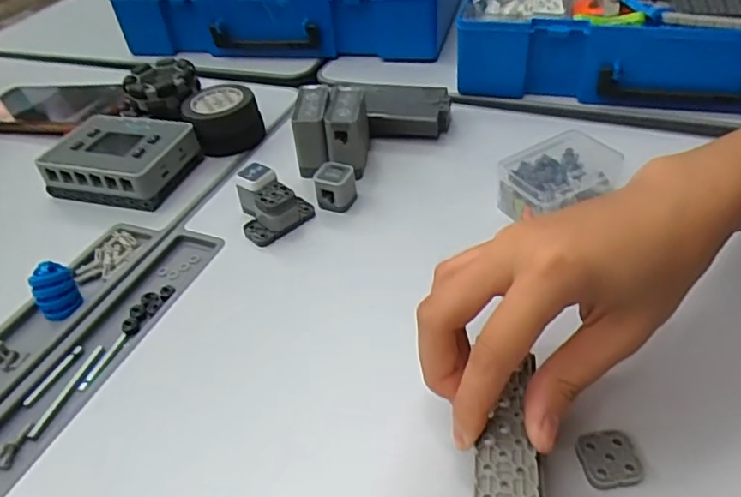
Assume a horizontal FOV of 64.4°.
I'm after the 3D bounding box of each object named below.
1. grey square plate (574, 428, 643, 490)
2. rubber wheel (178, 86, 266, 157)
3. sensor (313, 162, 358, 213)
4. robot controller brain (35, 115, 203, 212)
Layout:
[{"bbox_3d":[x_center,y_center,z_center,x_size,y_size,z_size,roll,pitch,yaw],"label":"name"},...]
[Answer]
[{"bbox_3d":[0.108,0.095,0.268,0.024,0.004,0.026,-9,41,-3],"label":"grey square plate"},{"bbox_3d":[-0.127,-0.111,0.506,0.062,0.041,0.057,-22,43,-18],"label":"rubber wheel"},{"bbox_3d":[-0.025,-0.043,0.423,0.024,0.028,0.023,12,44,19],"label":"sensor"},{"bbox_3d":[-0.197,-0.070,0.471,0.099,0.035,0.076,9,43,17],"label":"robot controller brain"}]

